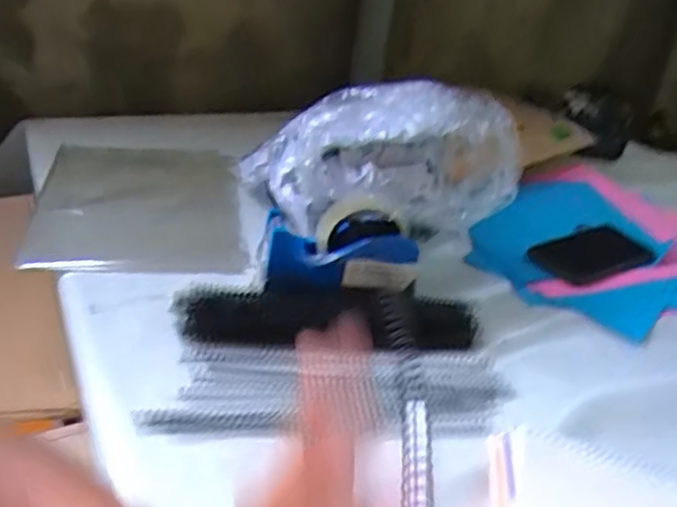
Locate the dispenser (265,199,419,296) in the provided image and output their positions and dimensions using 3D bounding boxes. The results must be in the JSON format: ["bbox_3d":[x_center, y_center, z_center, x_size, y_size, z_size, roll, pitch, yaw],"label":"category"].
[{"bbox_3d":[0.004,-0.008,0.666,0.149,0.103,0.053,1,31,-11],"label":"dispenser"}]

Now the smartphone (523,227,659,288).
[{"bbox_3d":[0.318,0.000,0.837,0.168,0.010,0.080,-14,37,-32],"label":"smartphone"}]

